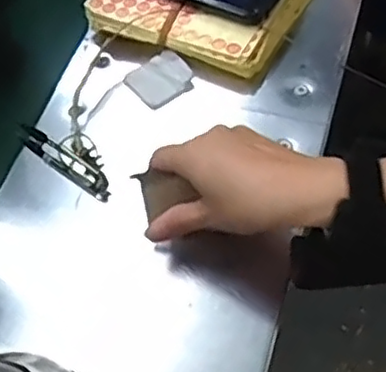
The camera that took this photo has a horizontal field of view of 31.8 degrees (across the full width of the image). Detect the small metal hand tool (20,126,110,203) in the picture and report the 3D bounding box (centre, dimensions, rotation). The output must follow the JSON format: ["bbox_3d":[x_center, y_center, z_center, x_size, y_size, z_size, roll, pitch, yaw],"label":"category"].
[{"bbox_3d":[-0.104,-0.021,0.549,0.094,0.024,0.018,36,66,25],"label":"small metal hand tool"}]

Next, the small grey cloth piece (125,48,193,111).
[{"bbox_3d":[-0.028,-0.094,0.592,0.048,0.013,0.052,-35,60,-17],"label":"small grey cloth piece"}]

